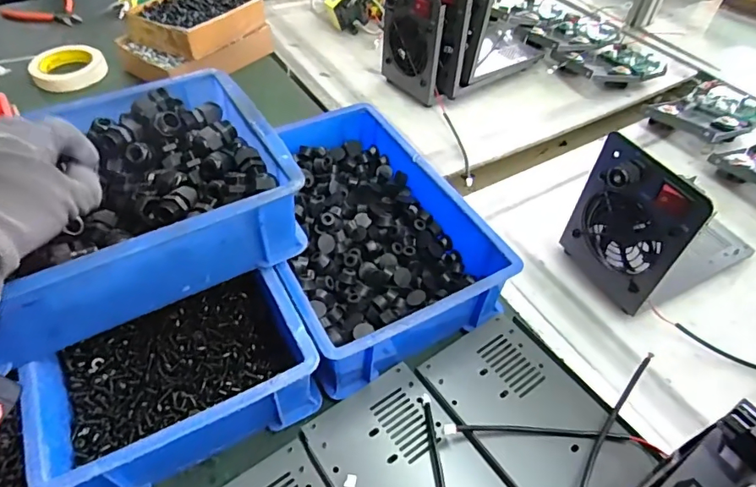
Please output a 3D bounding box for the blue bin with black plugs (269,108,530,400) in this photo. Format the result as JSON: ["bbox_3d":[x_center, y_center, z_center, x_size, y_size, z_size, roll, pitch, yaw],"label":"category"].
[{"bbox_3d":[-0.028,-0.022,0.521,0.198,0.079,0.308,-22,53,-21],"label":"blue bin with black plugs"}]

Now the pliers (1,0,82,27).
[{"bbox_3d":[-0.617,-0.426,0.913,0.122,0.024,0.133,-31,58,-28],"label":"pliers"}]

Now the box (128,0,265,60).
[{"bbox_3d":[-0.290,-0.355,0.777,0.146,0.051,0.186,23,51,16],"label":"box"}]

